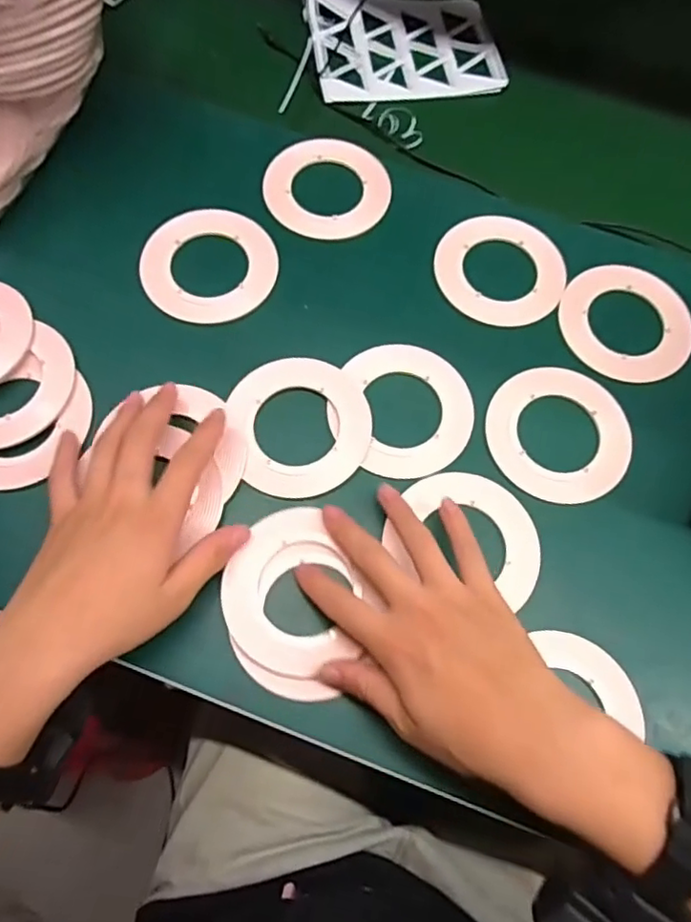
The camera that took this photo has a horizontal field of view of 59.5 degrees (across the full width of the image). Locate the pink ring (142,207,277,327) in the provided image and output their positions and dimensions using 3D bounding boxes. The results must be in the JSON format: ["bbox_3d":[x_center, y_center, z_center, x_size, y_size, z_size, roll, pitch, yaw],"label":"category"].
[{"bbox_3d":[-0.104,-0.152,0.462,0.101,0.004,0.100,1,70,-2],"label":"pink ring"}]

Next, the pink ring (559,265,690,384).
[{"bbox_3d":[0.216,-0.107,0.463,0.100,0.007,0.096,1,70,-2],"label":"pink ring"}]

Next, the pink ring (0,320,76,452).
[{"bbox_3d":[-0.239,-0.052,0.418,0.095,0.009,0.096,1,70,-2],"label":"pink ring"}]

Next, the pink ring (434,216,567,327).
[{"bbox_3d":[0.122,-0.150,0.473,0.100,0.005,0.094,1,70,-2],"label":"pink ring"}]

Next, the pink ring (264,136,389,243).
[{"bbox_3d":[-0.014,-0.224,0.494,0.100,0.004,0.097,1,70,-2],"label":"pink ring"}]

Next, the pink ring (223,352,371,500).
[{"bbox_3d":[-0.030,-0.027,0.421,0.093,0.004,0.102,1,70,-2],"label":"pink ring"}]

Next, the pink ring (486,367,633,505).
[{"bbox_3d":[0.152,-0.021,0.429,0.100,0.004,0.100,1,70,-2],"label":"pink ring"}]

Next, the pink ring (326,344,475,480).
[{"bbox_3d":[0.041,-0.036,0.430,0.097,0.004,0.101,1,70,-2],"label":"pink ring"}]

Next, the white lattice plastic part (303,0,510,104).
[{"bbox_3d":[0.057,-0.396,0.572,0.176,0.023,0.131,-7,70,-5],"label":"white lattice plastic part"}]

